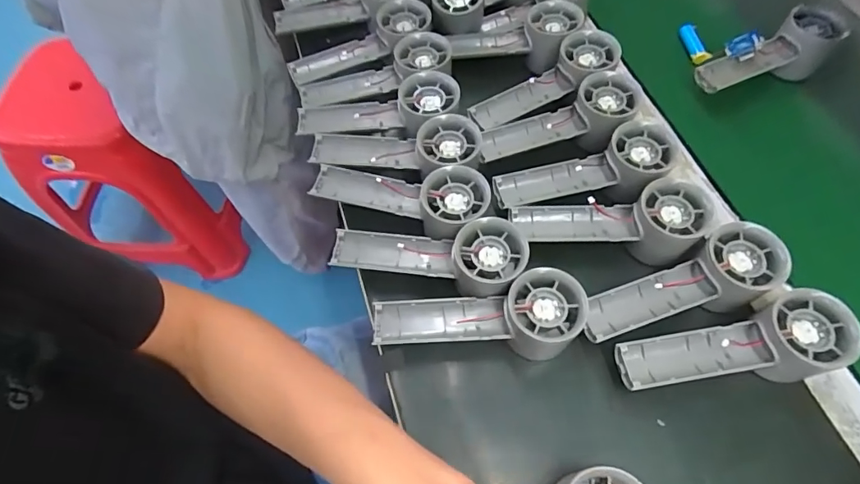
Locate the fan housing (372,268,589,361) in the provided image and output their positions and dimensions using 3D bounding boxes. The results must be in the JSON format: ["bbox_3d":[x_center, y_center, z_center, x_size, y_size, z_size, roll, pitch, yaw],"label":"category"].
[{"bbox_3d":[0.037,0.061,0.372,0.159,0.045,0.055,-7,62,9],"label":"fan housing"}]

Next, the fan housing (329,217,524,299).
[{"bbox_3d":[-0.003,0.011,0.388,0.156,0.027,0.055,1,62,14],"label":"fan housing"}]

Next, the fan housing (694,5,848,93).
[{"bbox_3d":[0.363,-0.197,0.500,0.168,0.040,0.056,-23,65,-12],"label":"fan housing"}]

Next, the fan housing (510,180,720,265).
[{"bbox_3d":[0.151,-0.016,0.412,0.152,0.046,0.054,-2,62,13],"label":"fan housing"}]

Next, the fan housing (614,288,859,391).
[{"bbox_3d":[0.221,0.082,0.360,0.156,0.050,0.053,-13,62,8],"label":"fan housing"}]

